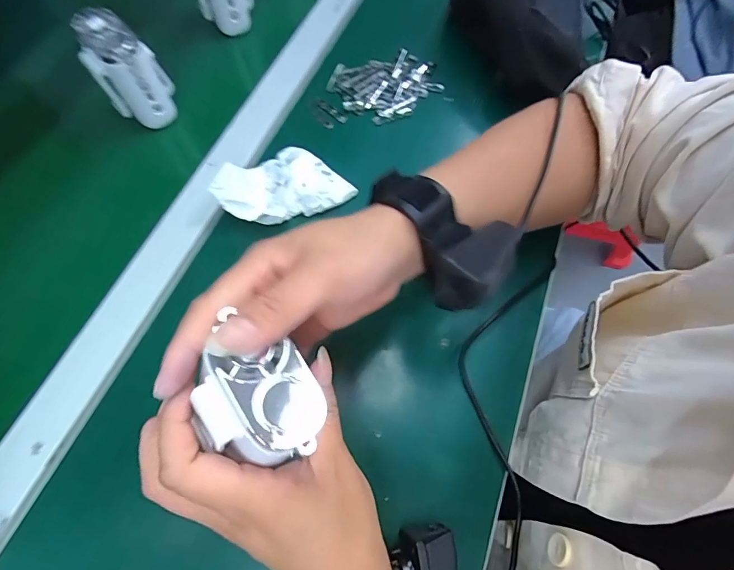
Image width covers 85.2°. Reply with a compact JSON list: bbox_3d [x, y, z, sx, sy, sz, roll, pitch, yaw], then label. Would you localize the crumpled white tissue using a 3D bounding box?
[{"bbox_3d":[-0.076,-0.093,0.360,0.112,0.036,0.070,-23,69,-11],"label":"crumpled white tissue"}]

